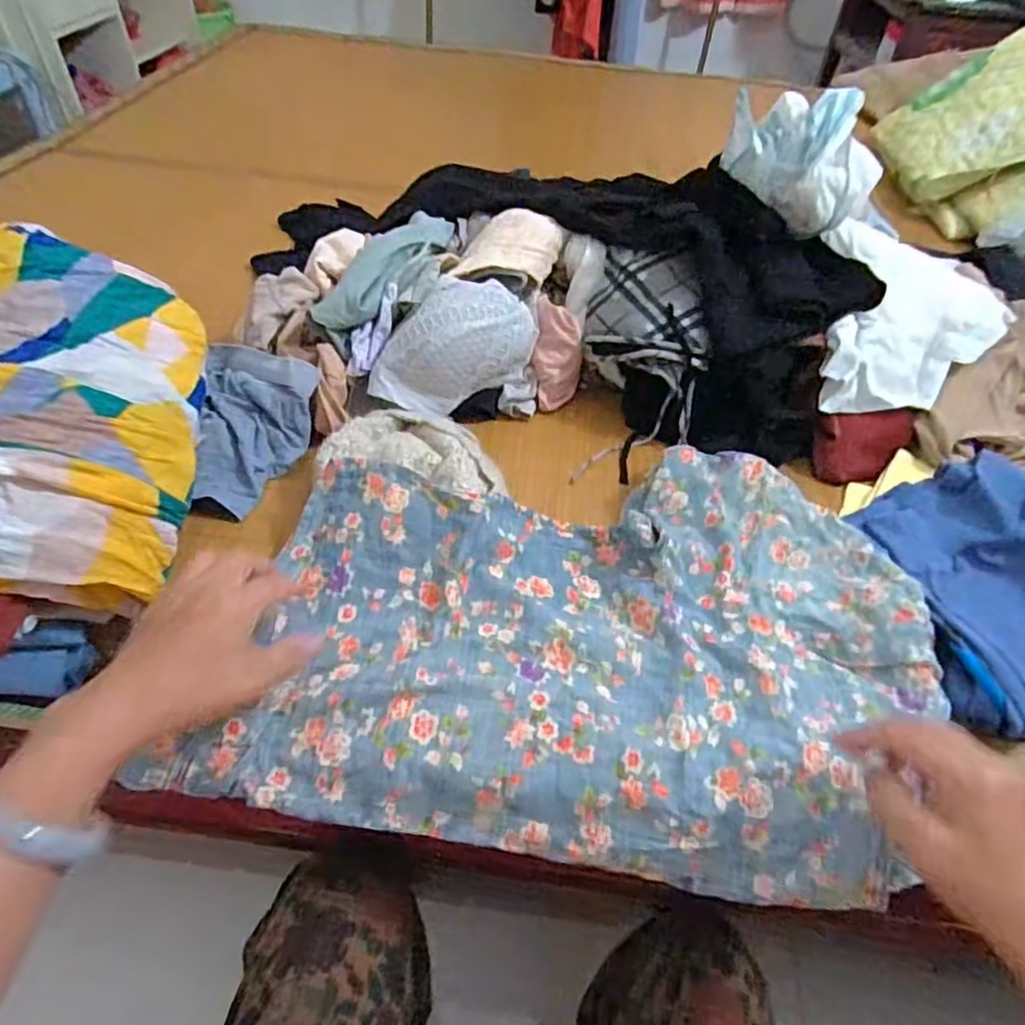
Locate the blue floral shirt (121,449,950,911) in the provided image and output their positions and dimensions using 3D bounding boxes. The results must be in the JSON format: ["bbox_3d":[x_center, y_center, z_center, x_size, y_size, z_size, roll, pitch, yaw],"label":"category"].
[{"bbox_3d":[0.042,0.084,0.518,0.535,0.088,0.335,8,48,3],"label":"blue floral shirt"}]

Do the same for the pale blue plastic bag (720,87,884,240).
[{"bbox_3d":[0.294,-0.362,0.657,0.126,0.113,0.127,37,55,25],"label":"pale blue plastic bag"}]

